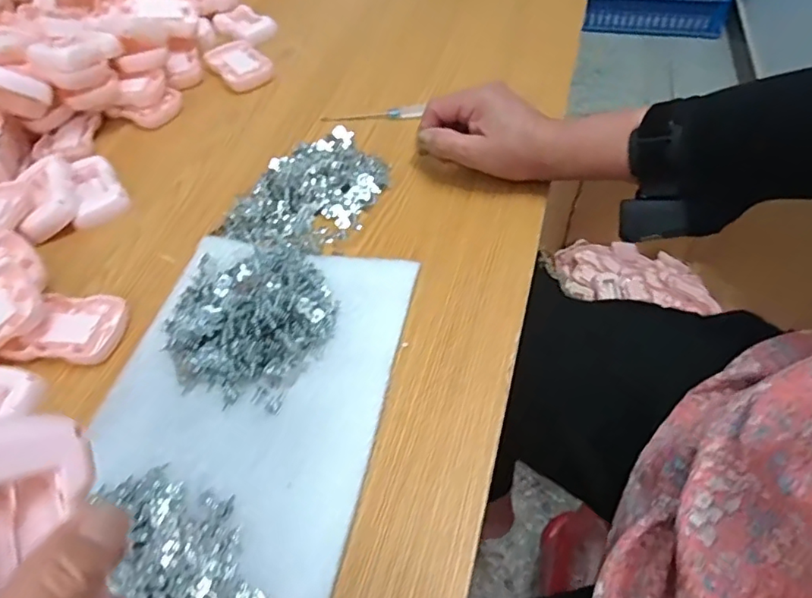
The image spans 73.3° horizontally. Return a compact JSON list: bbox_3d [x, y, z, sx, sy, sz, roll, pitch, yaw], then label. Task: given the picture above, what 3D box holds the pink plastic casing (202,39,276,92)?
[{"bbox_3d":[-0.193,-0.271,0.634,0.055,0.018,0.083,-31,56,-18],"label":"pink plastic casing"}]

